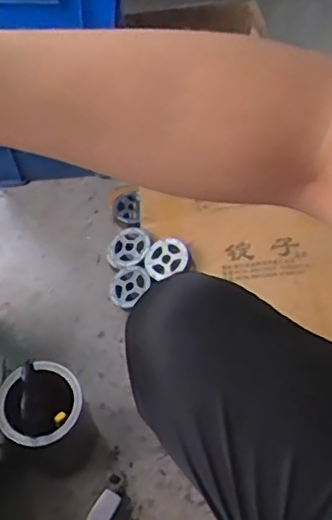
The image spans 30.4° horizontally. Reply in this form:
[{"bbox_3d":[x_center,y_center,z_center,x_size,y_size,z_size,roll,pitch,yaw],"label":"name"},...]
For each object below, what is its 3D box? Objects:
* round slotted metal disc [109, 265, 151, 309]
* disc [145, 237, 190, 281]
[{"bbox_3d":[-0.063,0.045,1.060,0.067,0.014,0.076,31,79,29],"label":"round slotted metal disc"},{"bbox_3d":[0.001,-0.004,1.073,0.078,0.014,0.069,-29,70,8],"label":"disc"}]

